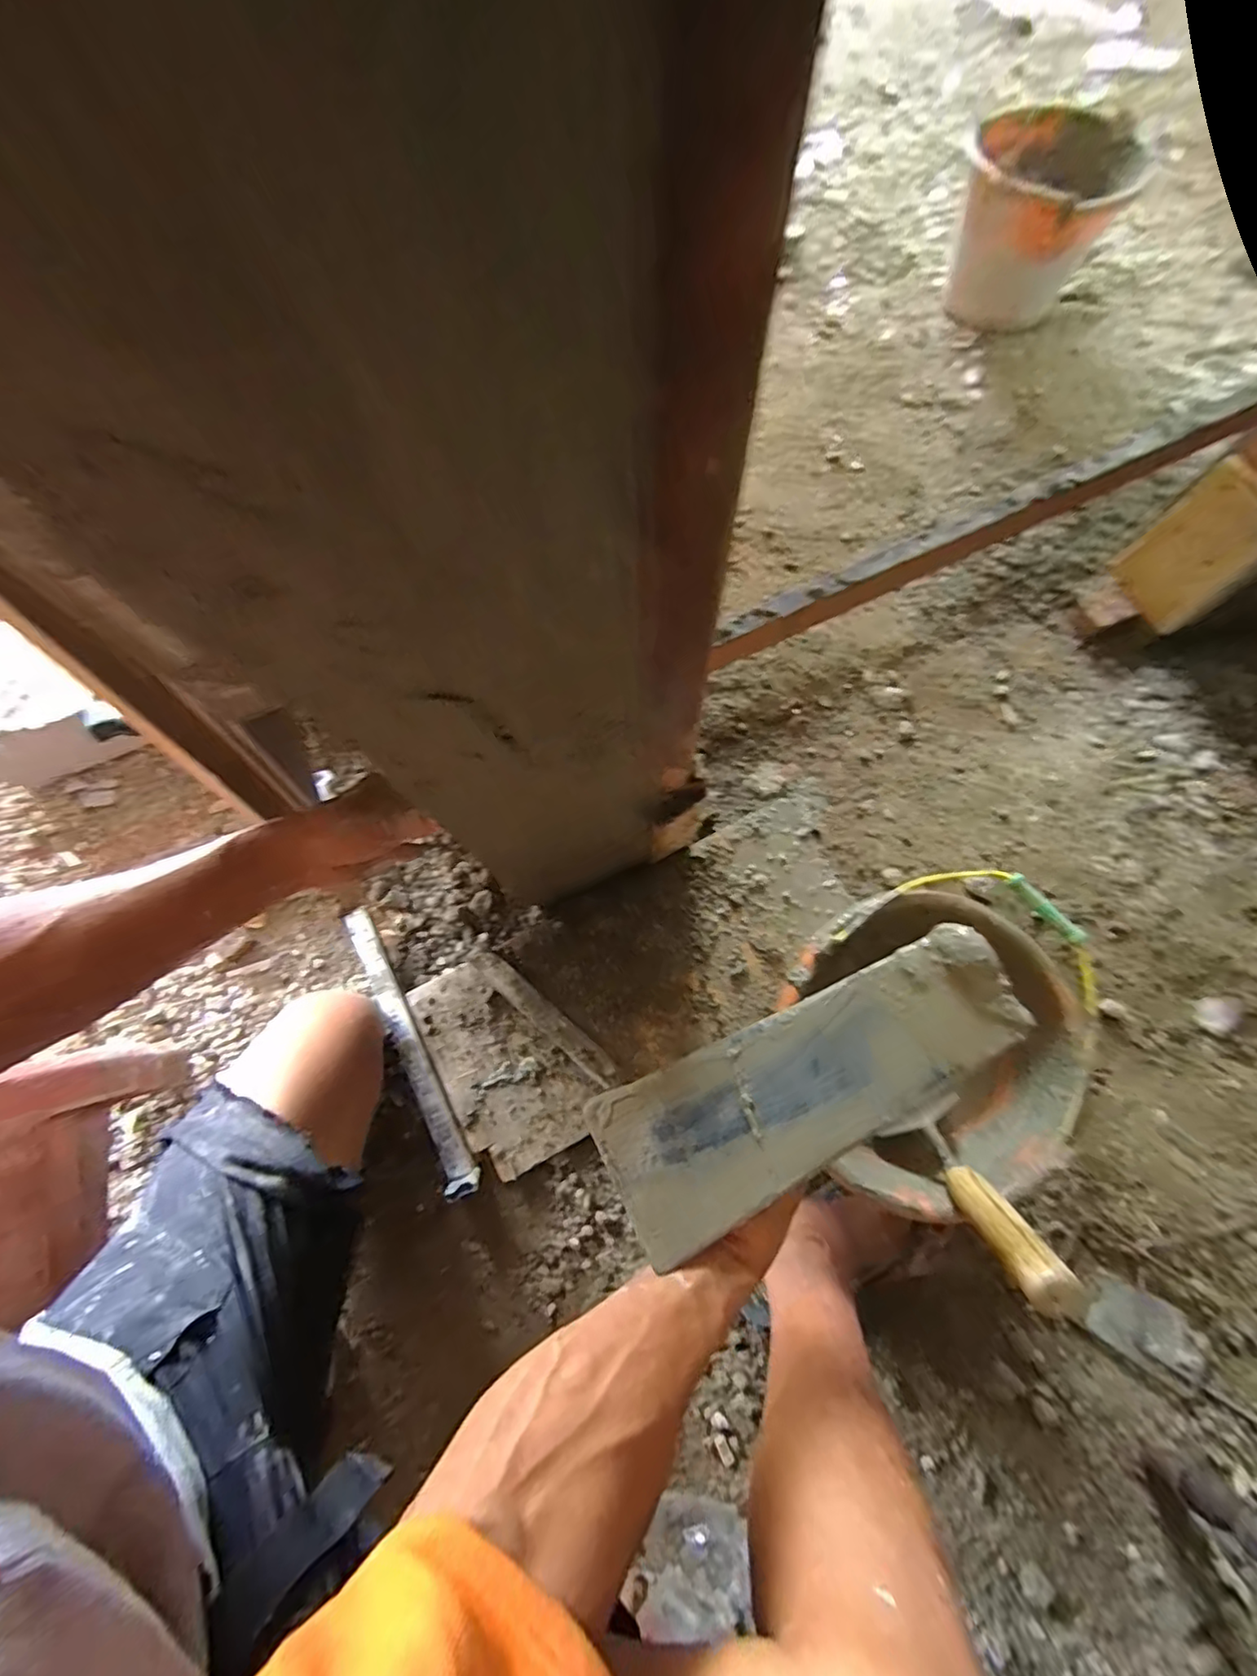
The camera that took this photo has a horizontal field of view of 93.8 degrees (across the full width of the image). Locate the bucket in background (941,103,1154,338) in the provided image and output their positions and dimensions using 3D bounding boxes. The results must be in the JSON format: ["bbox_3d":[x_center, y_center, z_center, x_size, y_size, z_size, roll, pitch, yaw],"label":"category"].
[{"bbox_3d":[0.656,-1.010,0.978,0.226,0.210,0.265,23,75,9],"label":"bucket in background"}]

